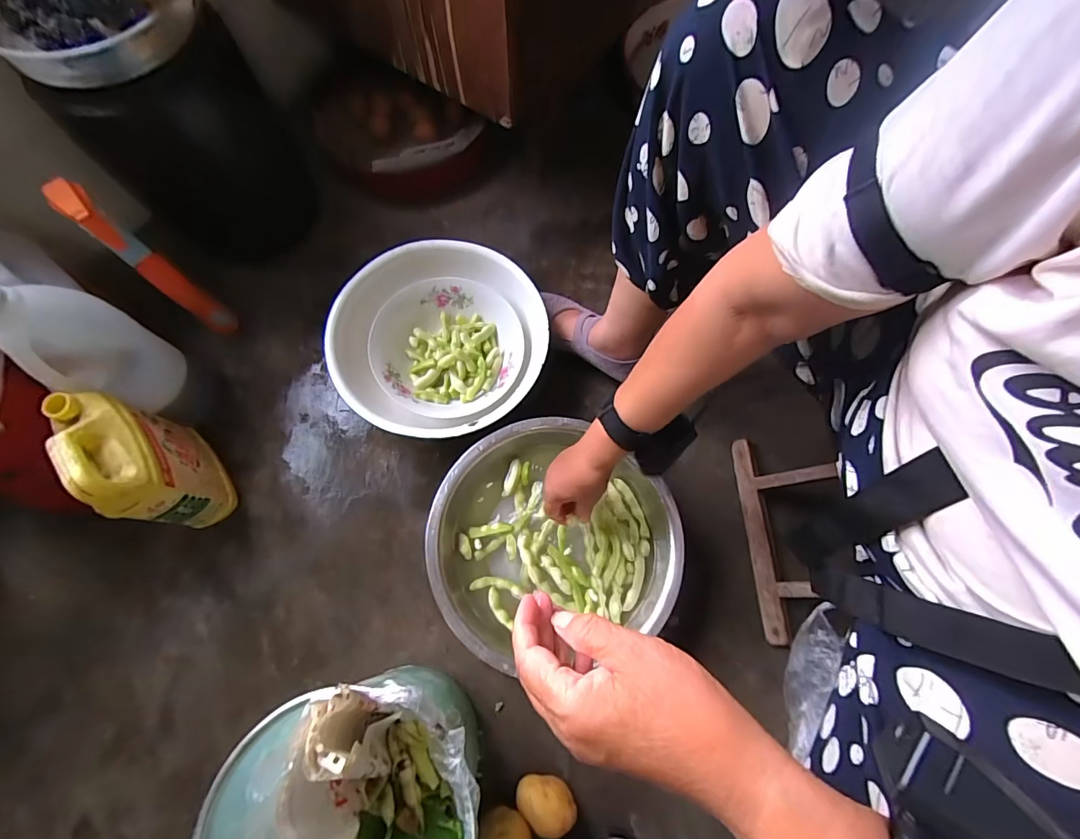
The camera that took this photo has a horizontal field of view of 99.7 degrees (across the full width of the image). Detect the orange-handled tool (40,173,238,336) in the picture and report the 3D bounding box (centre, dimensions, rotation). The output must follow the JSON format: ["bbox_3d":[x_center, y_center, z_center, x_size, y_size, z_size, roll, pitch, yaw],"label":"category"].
[{"bbox_3d":[-0.494,-0.195,0.587,0.078,0.222,0.035,33,74,11],"label":"orange-handled tool"}]

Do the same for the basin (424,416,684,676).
[{"bbox_3d":[0.019,0.152,0.592,0.303,0.077,0.286,0,71,1],"label":"basin"}]

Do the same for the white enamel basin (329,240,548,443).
[{"bbox_3d":[-0.138,-0.106,0.663,0.293,0.104,0.273,0,71,1],"label":"white enamel basin"}]

